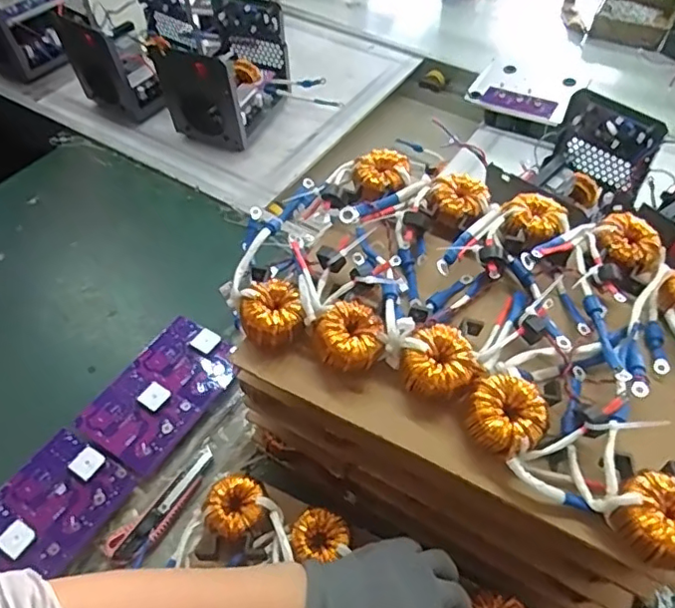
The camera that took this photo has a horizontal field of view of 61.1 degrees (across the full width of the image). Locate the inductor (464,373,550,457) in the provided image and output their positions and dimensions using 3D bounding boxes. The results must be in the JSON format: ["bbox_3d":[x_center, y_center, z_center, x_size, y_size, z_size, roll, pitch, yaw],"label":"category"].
[{"bbox_3d":[0.133,0.086,0.447,0.059,0.025,0.057,0,52,0],"label":"inductor"}]

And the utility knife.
[{"bbox_3d":[-0.197,0.233,0.657,0.039,0.016,0.150,35,60,26],"label":"utility knife"}]

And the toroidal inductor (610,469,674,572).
[{"bbox_3d":[0.228,0.149,0.399,0.057,0.025,0.058,0,52,0],"label":"toroidal inductor"}]

